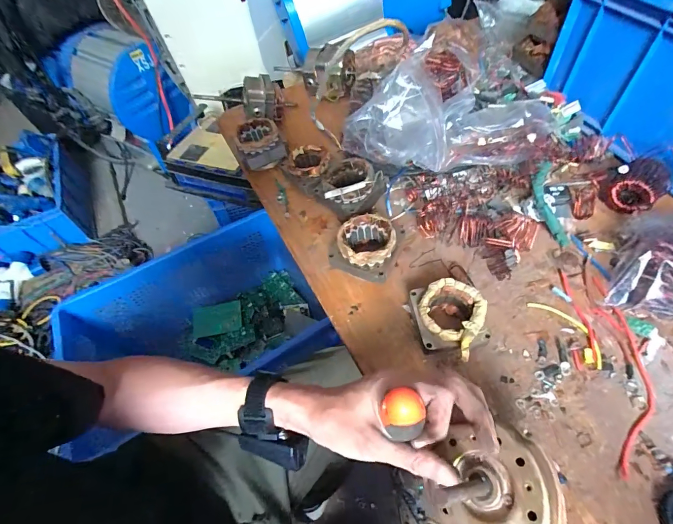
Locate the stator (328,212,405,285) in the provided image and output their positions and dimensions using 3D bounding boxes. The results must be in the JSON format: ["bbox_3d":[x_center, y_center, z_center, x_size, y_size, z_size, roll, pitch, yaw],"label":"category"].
[{"bbox_3d":[0.036,-0.015,0.464,0.089,0.061,0.083,16,58,15],"label":"stator"}]

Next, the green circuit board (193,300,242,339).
[{"bbox_3d":[-0.367,0.176,1.102,0.142,0.011,0.093,-9,72,-20],"label":"green circuit board"}]

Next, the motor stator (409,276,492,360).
[{"bbox_3d":[0.125,0.070,0.397,0.071,0.056,0.087,-9,55,-1],"label":"motor stator"}]

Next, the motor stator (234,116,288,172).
[{"bbox_3d":[-0.129,-0.196,0.604,0.077,0.051,0.082,-17,56,-7],"label":"motor stator"}]

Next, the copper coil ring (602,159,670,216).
[{"bbox_3d":[0.404,-0.104,0.478,0.069,0.045,0.061,-31,58,-15],"label":"copper coil ring"}]

